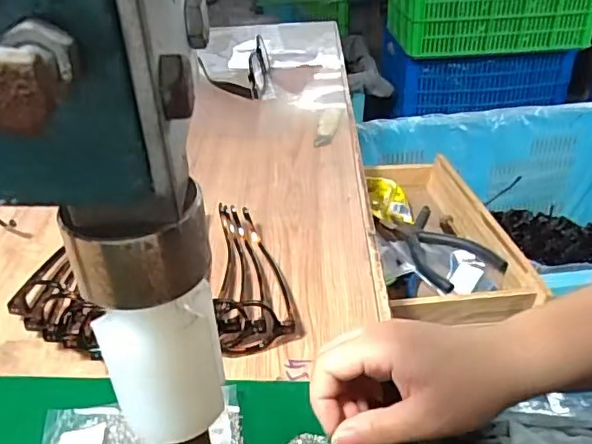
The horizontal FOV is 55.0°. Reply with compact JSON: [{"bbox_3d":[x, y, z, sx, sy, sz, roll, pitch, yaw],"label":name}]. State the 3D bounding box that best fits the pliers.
[{"bbox_3d":[0.152,0.022,0.627,0.078,0.019,0.148,-16,37,-17],"label":"pliers"}]

